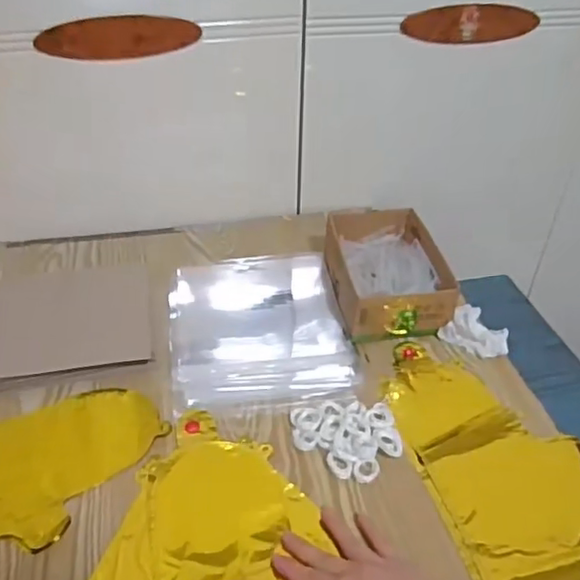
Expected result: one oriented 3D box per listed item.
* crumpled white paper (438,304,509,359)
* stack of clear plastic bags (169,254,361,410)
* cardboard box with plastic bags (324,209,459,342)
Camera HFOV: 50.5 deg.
[{"bbox_3d":[0.223,0.045,0.726,0.076,0.034,0.059,22,43,23],"label":"crumpled white paper"},{"bbox_3d":[-0.040,0.038,0.767,0.211,0.016,0.263,-6,40,-9],"label":"stack of clear plastic bags"},{"bbox_3d":[0.120,-0.022,0.779,0.134,0.066,0.191,-5,39,-8],"label":"cardboard box with plastic bags"}]

